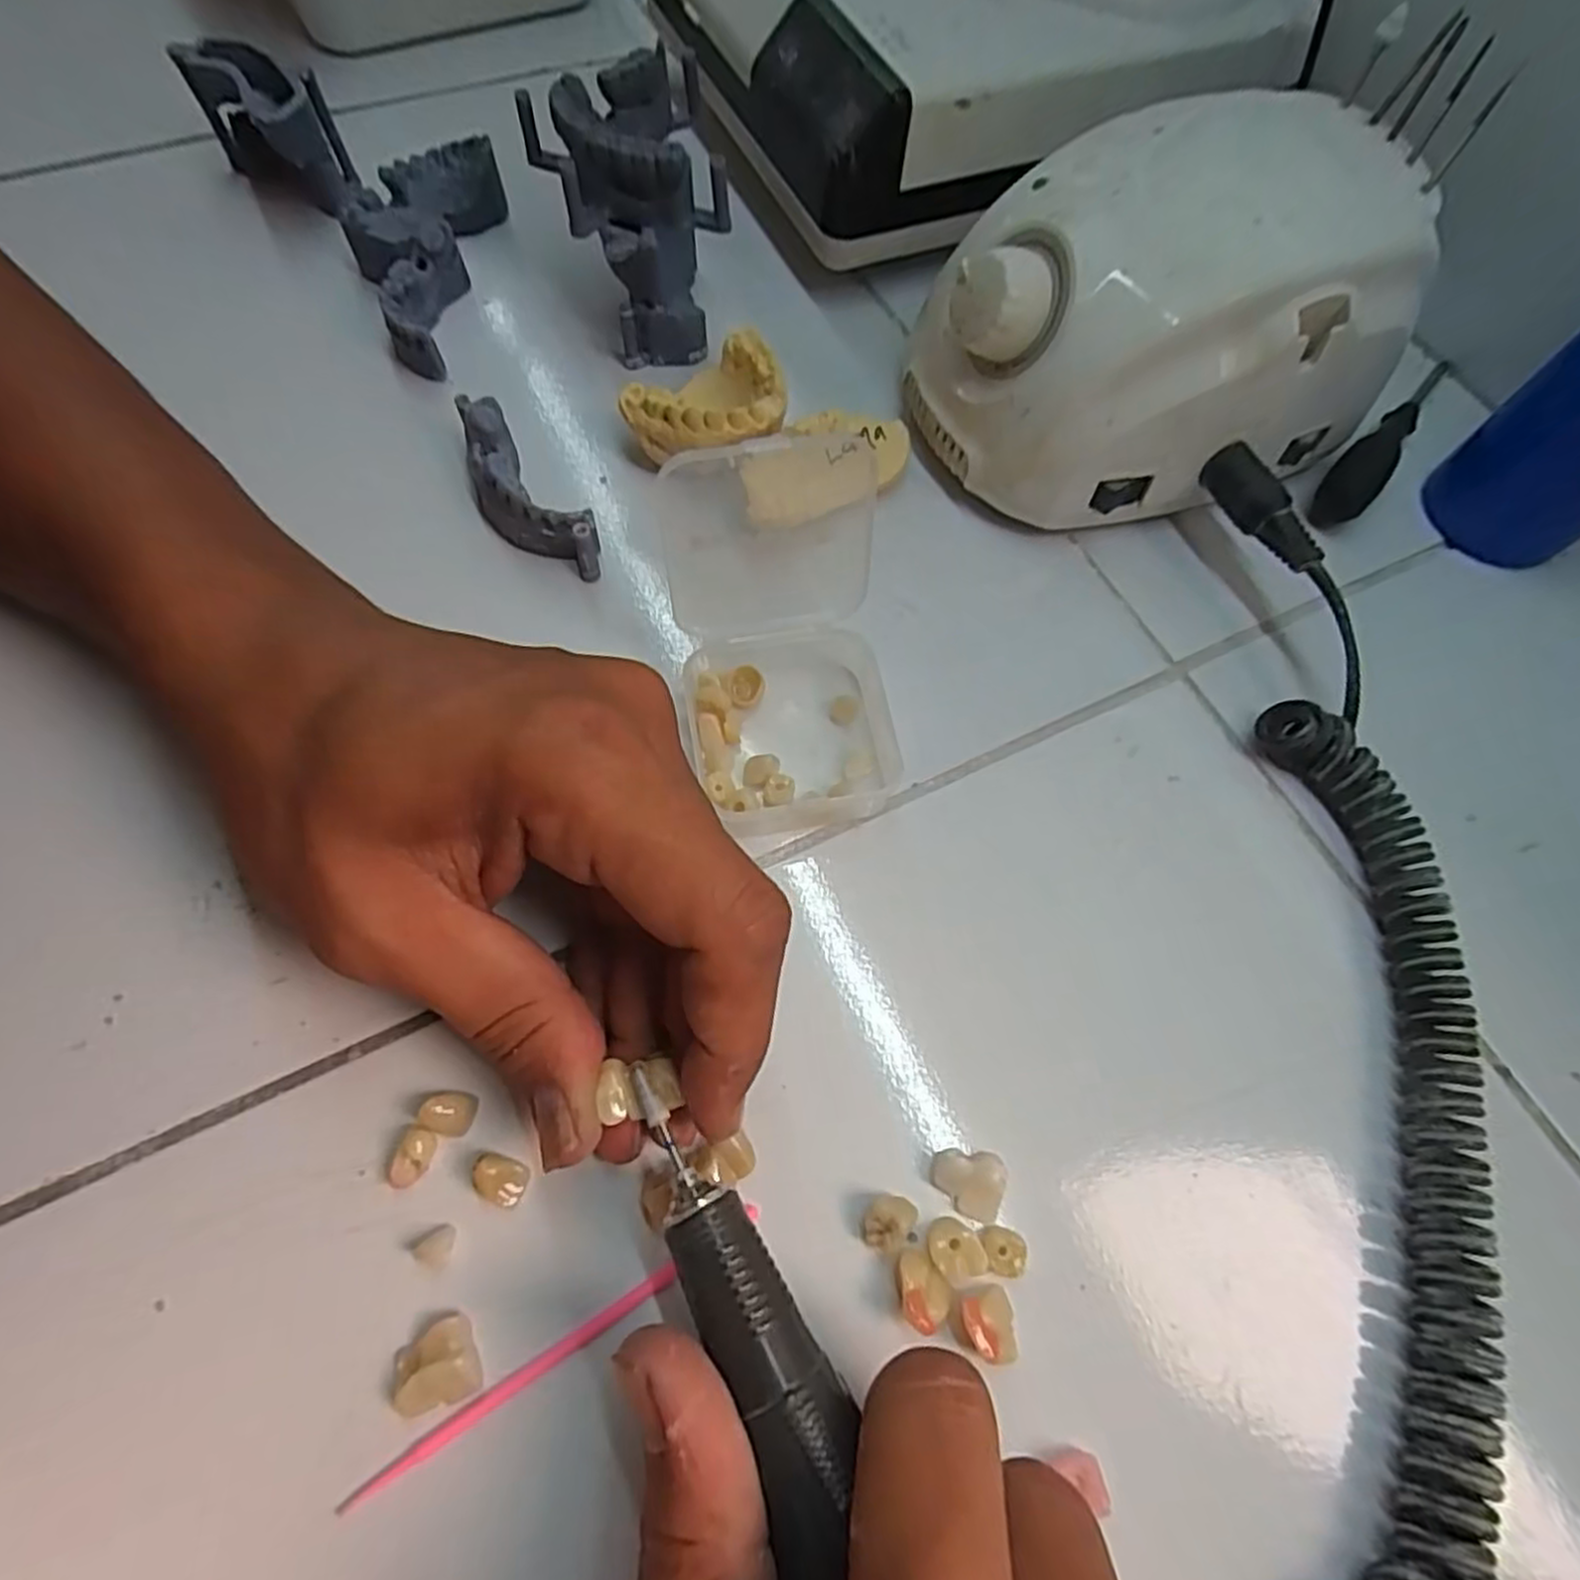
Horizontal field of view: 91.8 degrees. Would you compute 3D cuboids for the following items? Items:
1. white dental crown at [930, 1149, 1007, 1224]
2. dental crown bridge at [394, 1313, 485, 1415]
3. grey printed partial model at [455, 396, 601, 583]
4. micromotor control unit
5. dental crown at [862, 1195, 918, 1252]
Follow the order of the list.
[{"bbox_3d":[0.042,0.093,0.181,0.017,0.005,0.014,23,67,7],"label":"white dental crown"},{"bbox_3d":[-0.075,0.122,0.161,0.018,0.008,0.015,-12,67,-9],"label":"dental crown bridge"},{"bbox_3d":[-0.087,-0.095,0.249,0.023,0.024,0.068,-36,73,-17],"label":"grey printed partial model"},{"bbox_3d":[0.115,-0.148,0.249,0.137,0.084,0.092,-14,68,-10],"label":"micromotor control unit"},{"bbox_3d":[0.023,0.100,0.176,0.011,0.008,0.012,1,66,-3],"label":"dental crown"}]

